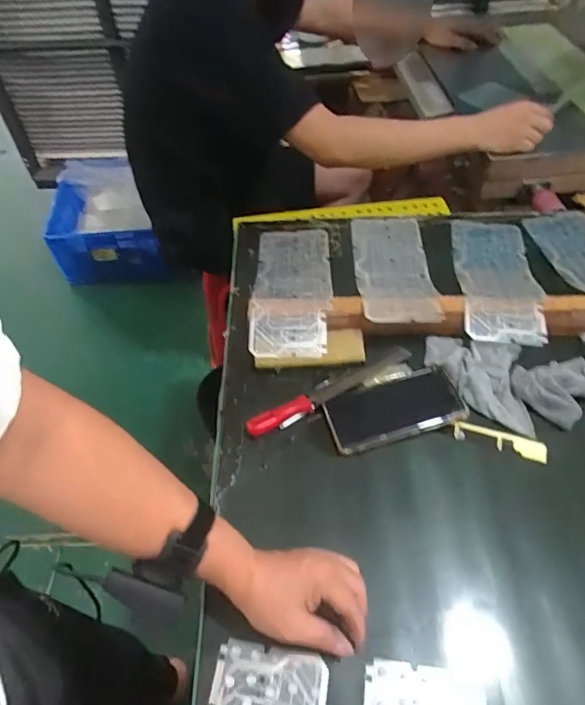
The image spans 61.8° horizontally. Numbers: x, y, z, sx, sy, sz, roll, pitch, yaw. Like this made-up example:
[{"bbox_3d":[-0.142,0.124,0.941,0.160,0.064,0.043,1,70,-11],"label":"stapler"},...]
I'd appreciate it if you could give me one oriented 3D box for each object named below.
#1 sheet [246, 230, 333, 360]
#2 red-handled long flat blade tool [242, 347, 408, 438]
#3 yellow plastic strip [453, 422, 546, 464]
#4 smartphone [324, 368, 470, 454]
[{"bbox_3d":[-0.001,-0.104,0.728,0.113,0.031,0.283,-2,44,4],"label":"sheet"},{"bbox_3d":[0.047,0.043,0.601,0.225,0.012,0.022,-25,54,-15],"label":"red-handled long flat blade tool"},{"bbox_3d":[0.239,0.103,0.565,0.102,0.005,0.023,13,80,13],"label":"yellow plastic strip"},{"bbox_3d":[0.124,0.067,0.599,0.163,0.009,0.080,-15,52,-8],"label":"smartphone"}]

